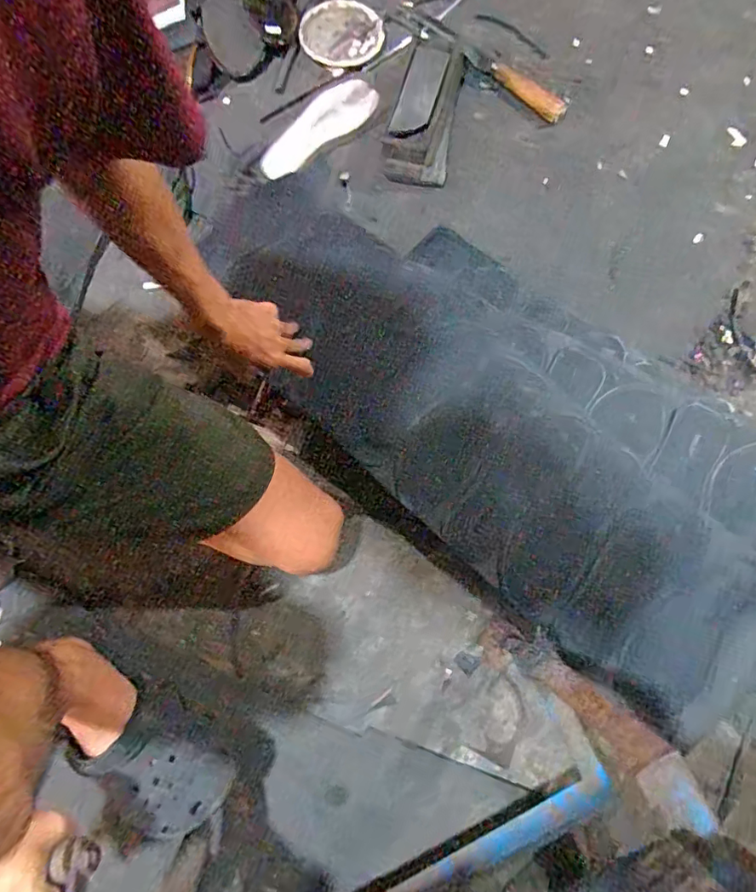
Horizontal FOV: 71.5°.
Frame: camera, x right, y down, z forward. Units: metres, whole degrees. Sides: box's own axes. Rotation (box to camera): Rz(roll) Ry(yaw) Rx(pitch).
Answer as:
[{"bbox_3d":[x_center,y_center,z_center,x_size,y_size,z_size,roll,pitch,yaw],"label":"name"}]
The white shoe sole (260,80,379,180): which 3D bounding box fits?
[{"bbox_3d":[-0.100,-0.509,0.849,0.214,0.041,0.066,-29,73,16],"label":"white shoe sole"}]

